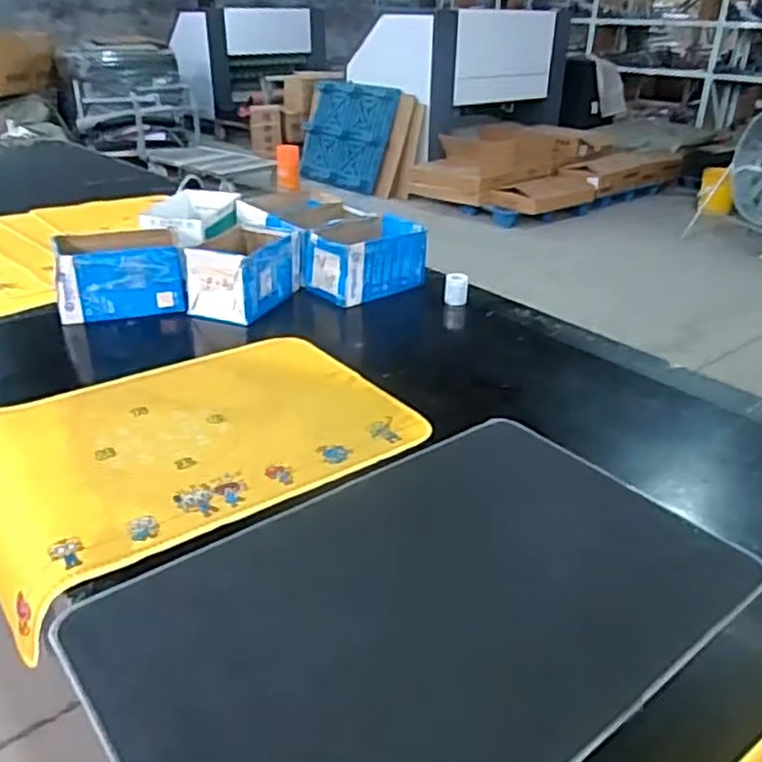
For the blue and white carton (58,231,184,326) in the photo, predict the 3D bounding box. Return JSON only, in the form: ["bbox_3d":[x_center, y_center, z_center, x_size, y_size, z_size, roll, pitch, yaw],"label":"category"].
[{"bbox_3d":[-0.625,-0.260,1.669,0.264,0.163,0.218,-9,29,-23],"label":"blue and white carton"}]

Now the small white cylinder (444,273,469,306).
[{"bbox_3d":[0.191,-0.231,1.755,0.059,0.078,0.057,4,26,3],"label":"small white cylinder"}]

